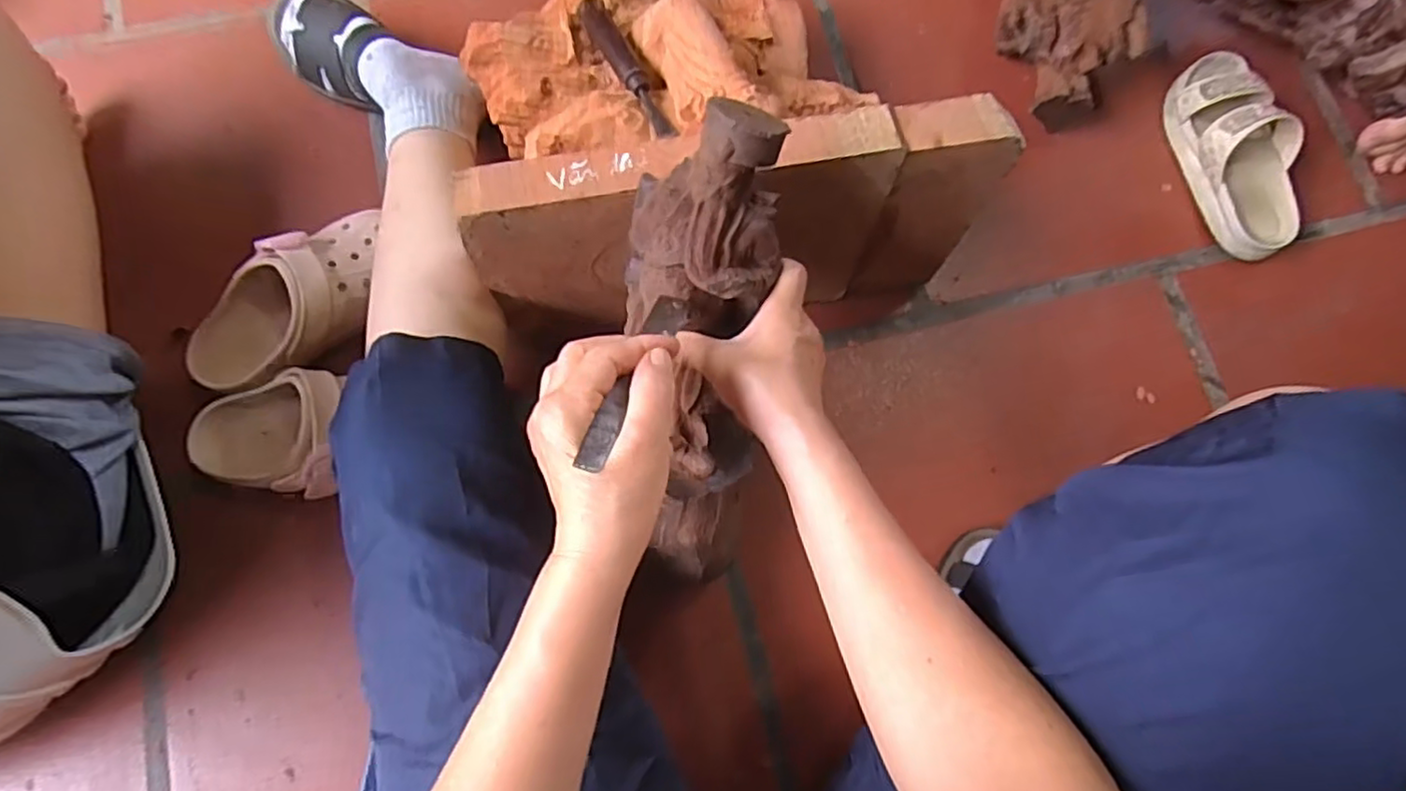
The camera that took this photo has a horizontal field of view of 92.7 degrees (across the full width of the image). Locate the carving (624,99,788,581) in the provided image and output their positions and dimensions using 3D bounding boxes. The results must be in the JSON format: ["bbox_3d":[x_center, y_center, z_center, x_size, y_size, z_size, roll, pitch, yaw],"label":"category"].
[{"bbox_3d":[-0.002,-0.018,0.469,0.091,0.337,0.088,0,32,-2],"label":"carving"}]

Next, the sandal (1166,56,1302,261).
[{"bbox_3d":[0.569,-0.264,0.714,0.087,0.073,0.235,-6,77,-3],"label":"sandal"}]

